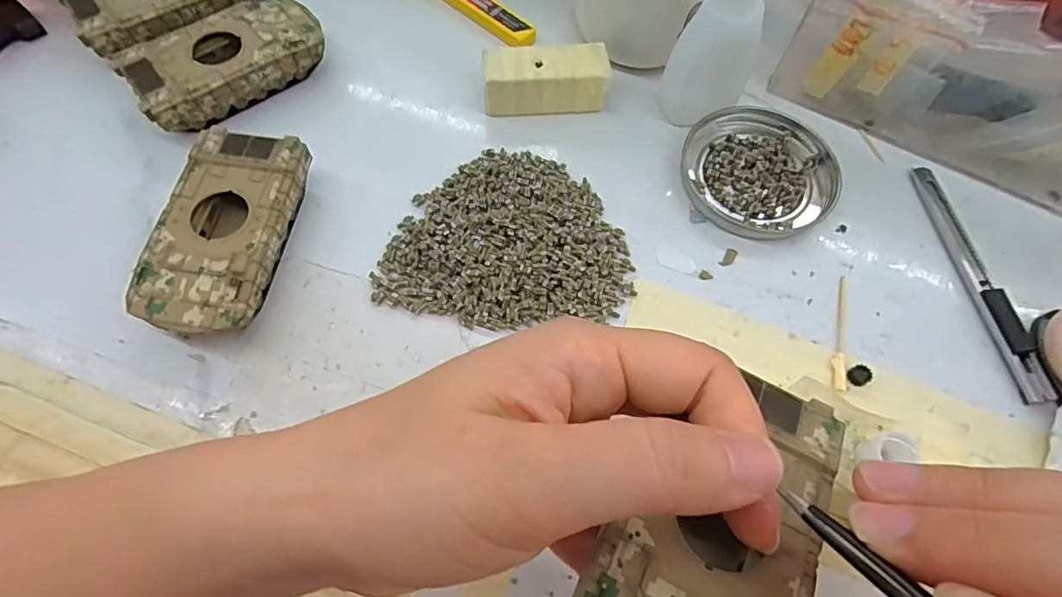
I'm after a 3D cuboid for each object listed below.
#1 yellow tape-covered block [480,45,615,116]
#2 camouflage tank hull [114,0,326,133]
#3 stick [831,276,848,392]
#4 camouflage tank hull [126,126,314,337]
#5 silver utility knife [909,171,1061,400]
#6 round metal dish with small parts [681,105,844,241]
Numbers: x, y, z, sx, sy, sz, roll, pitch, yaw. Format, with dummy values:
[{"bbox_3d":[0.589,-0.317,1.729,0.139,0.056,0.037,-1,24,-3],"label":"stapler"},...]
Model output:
[{"bbox_3d":[0.008,-0.117,0.295,0.065,0.024,0.027,-4,65,-3],"label":"yellow tape-covered block"},{"bbox_3d":[-0.160,-0.127,0.294,0.095,0.027,0.050,-38,72,-17],"label":"camouflage tank hull"},{"bbox_3d":[0.143,0.015,0.254,0.007,0.004,0.059,14,66,5],"label":"stick"},{"bbox_3d":[-0.137,-0.028,0.250,0.049,0.027,0.096,9,65,2],"label":"camouflage tank hull"},{"bbox_3d":[0.218,-0.012,0.266,0.015,0.007,0.126,-4,65,-4],"label":"silver utility knife"},{"bbox_3d":[0.121,-0.069,0.289,0.079,0.008,0.081,1,65,-1],"label":"round metal dish with small parts"}]

